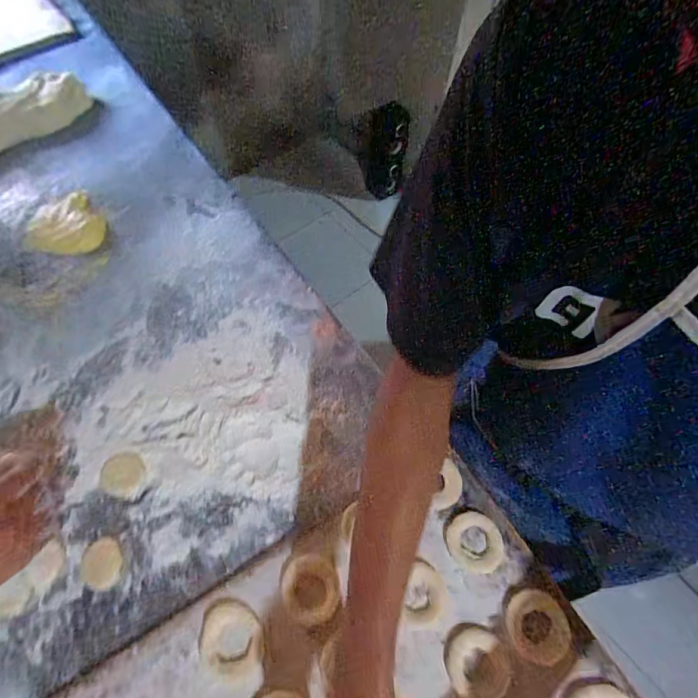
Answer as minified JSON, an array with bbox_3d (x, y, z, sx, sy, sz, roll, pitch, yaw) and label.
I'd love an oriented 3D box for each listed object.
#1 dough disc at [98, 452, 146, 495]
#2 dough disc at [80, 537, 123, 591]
[{"bbox_3d":[-0.264,0.143,0.505,0.051,0.004,0.047,0,61,0],"label":"dough disc"},{"bbox_3d":[-0.264,0.227,0.461,0.042,0.004,0.049,-7,61,-4],"label":"dough disc"}]

